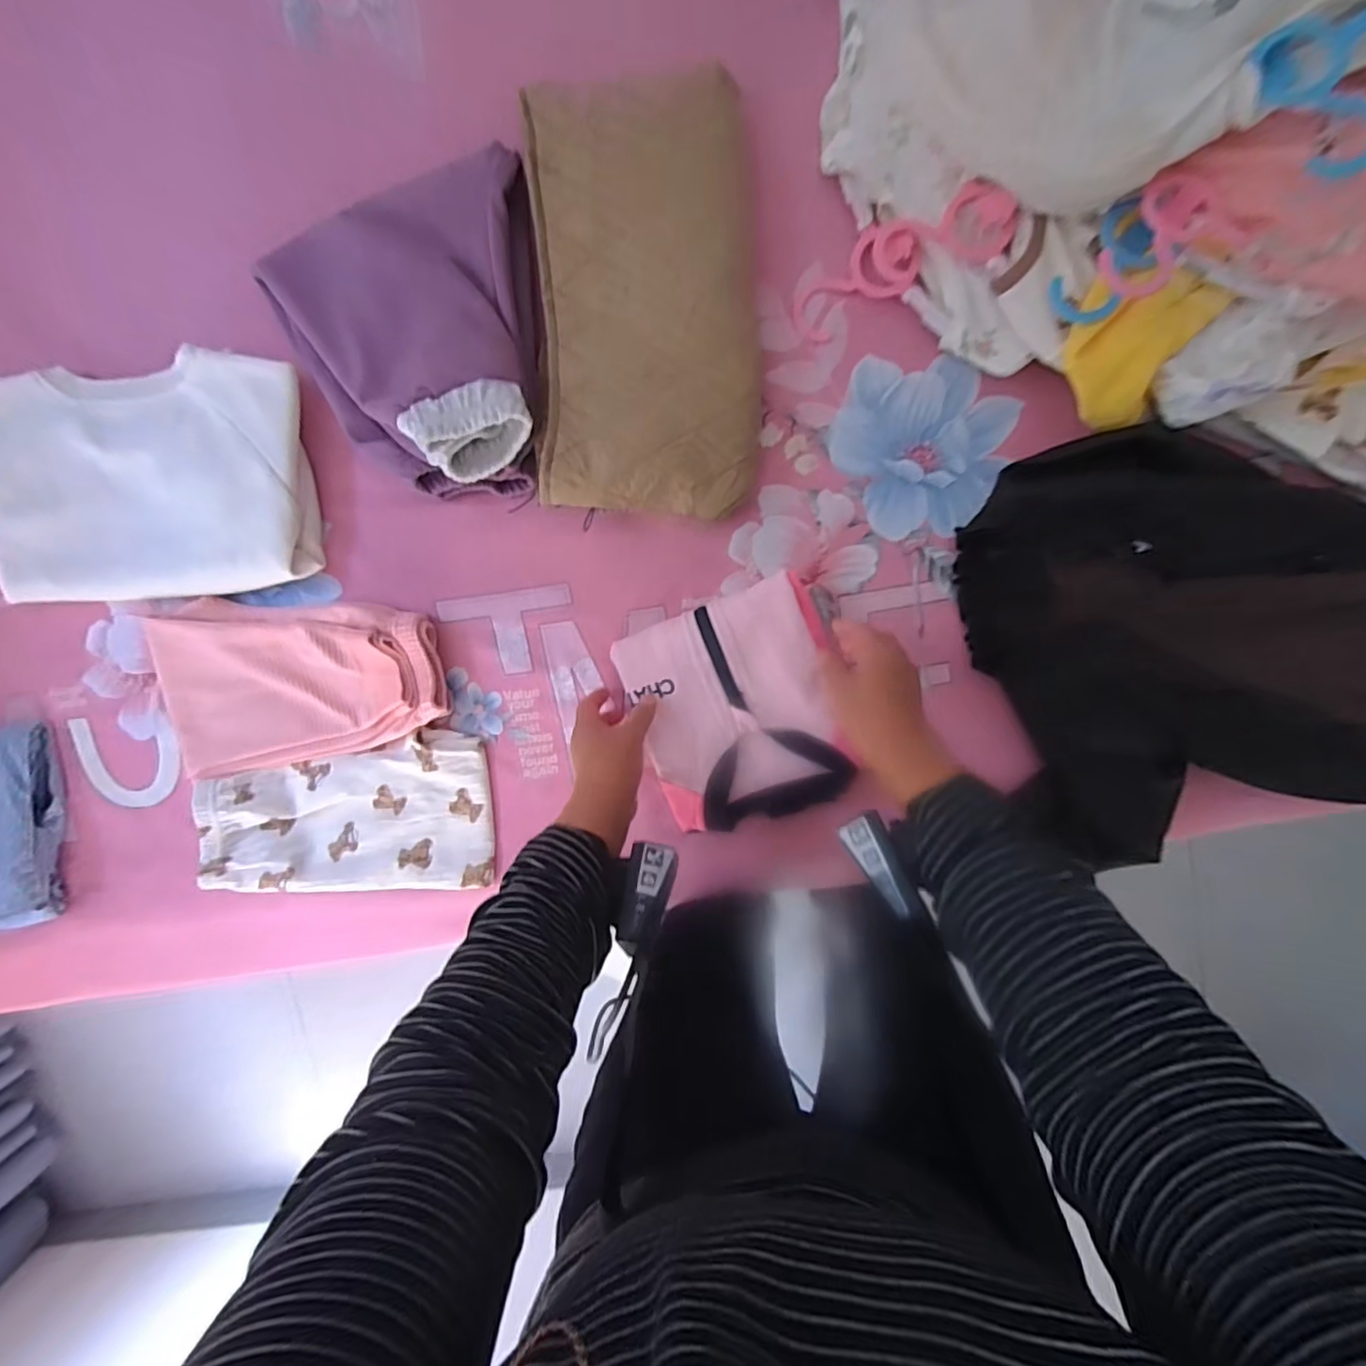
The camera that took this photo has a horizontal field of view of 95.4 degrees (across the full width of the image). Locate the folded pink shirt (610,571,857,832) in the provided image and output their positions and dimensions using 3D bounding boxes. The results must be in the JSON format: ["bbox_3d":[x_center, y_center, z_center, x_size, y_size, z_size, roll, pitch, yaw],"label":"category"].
[{"bbox_3d":[0.055,0.025,0.549,0.183,0.043,0.198,-21,94,7],"label":"folded pink shirt"}]

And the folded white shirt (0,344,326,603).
[{"bbox_3d":[-0.481,-0.177,0.552,0.299,0.029,0.201,-3,97,3],"label":"folded white shirt"}]

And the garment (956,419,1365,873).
[{"bbox_3d":[0.417,-0.034,0.492,0.307,0.098,0.355,-18,96,4],"label":"garment"}]

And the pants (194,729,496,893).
[{"bbox_3d":[-0.317,0.126,0.592,0.263,0.024,0.146,-2,92,-2],"label":"pants"}]

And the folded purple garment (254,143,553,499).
[{"bbox_3d":[-0.227,-0.285,0.508,0.249,0.090,0.249,1,96,5],"label":"folded purple garment"}]

